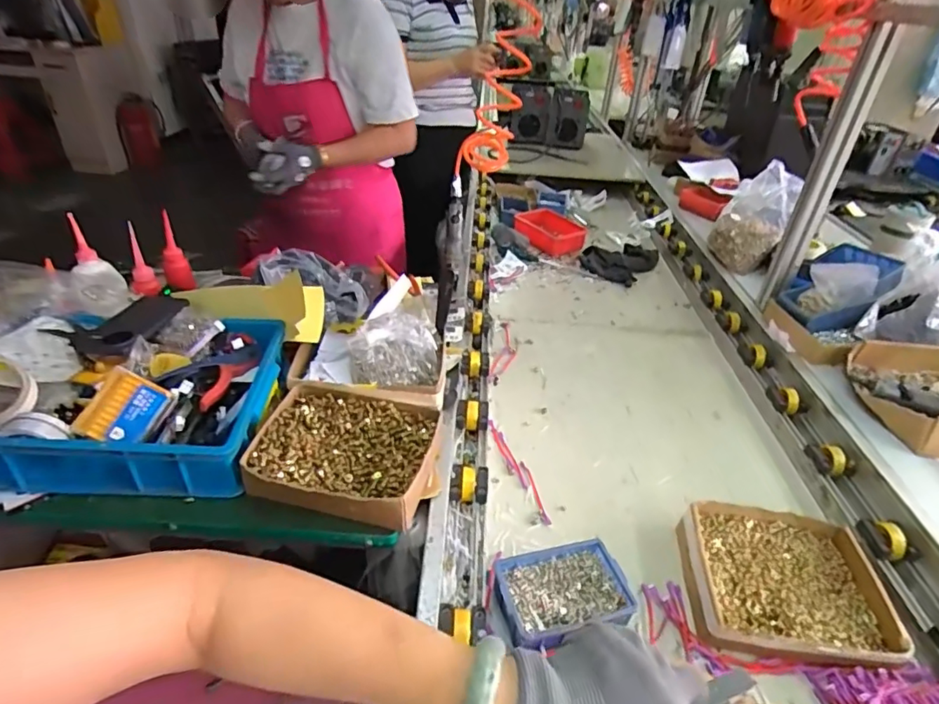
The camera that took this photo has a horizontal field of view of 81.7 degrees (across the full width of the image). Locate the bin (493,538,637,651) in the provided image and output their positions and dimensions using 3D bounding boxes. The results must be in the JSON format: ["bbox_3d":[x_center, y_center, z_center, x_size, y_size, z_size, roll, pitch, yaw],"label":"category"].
[{"bbox_3d":[0.108,0.284,0.639,0.150,0.042,0.099,-5,34,-12],"label":"bin"}]

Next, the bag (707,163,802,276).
[{"bbox_3d":[0.702,-0.318,1.339,0.157,0.129,0.280,27,76,31],"label":"bag"}]

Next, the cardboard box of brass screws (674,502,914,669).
[{"bbox_3d":[0.389,0.282,0.676,0.232,0.045,0.204,6,33,4],"label":"cardboard box of brass screws"}]

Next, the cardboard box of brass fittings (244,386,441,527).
[{"bbox_3d":[-0.155,0.124,0.698,0.210,0.060,0.184,8,34,6],"label":"cardboard box of brass fittings"}]

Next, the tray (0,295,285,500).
[{"bbox_3d":[-0.473,0.051,0.739,0.397,0.111,0.297,2,33,-2],"label":"tray"}]

